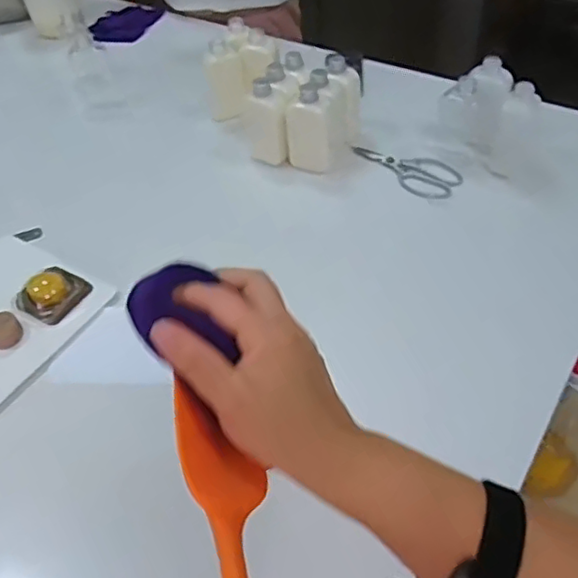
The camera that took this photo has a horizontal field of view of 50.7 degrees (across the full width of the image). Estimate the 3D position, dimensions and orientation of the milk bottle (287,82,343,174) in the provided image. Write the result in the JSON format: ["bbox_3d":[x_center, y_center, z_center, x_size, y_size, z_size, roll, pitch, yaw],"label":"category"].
[{"bbox_3d":[0.040,-0.262,0.997,0.078,0.130,0.055,12,50,16],"label":"milk bottle"}]

